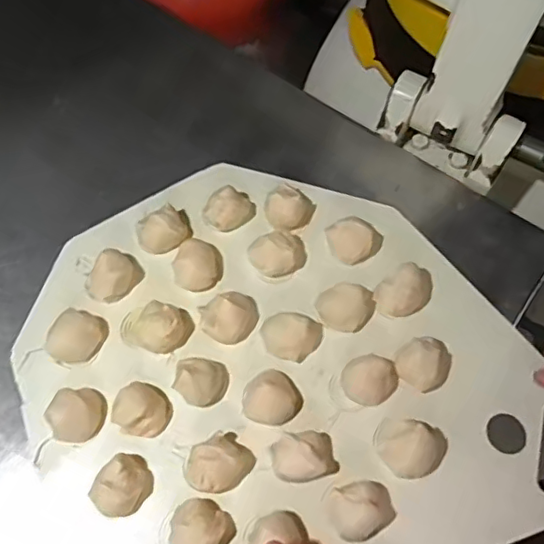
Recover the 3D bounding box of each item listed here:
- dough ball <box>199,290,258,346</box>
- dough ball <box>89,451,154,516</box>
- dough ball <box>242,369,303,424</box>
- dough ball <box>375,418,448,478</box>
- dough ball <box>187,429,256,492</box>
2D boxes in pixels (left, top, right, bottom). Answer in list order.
[{"bbox_3d":[-0.039,0.041,0.538,0.053,0.028,0.045,-10,67,-6],"label":"dough ball"},{"bbox_3d":[-0.123,0.177,0.481,0.038,0.035,0.048,38,71,14],"label":"dough ball"},{"bbox_3d":[0.000,0.108,0.510,0.052,0.032,0.045,-4,66,-3],"label":"dough ball"},{"bbox_3d":[0.120,0.149,0.493,0.060,0.037,0.050,2,66,-1],"label":"dough ball"},{"bbox_3d":[-0.045,0.161,0.488,0.053,0.031,0.045,-40,73,-17],"label":"dough ball"}]

